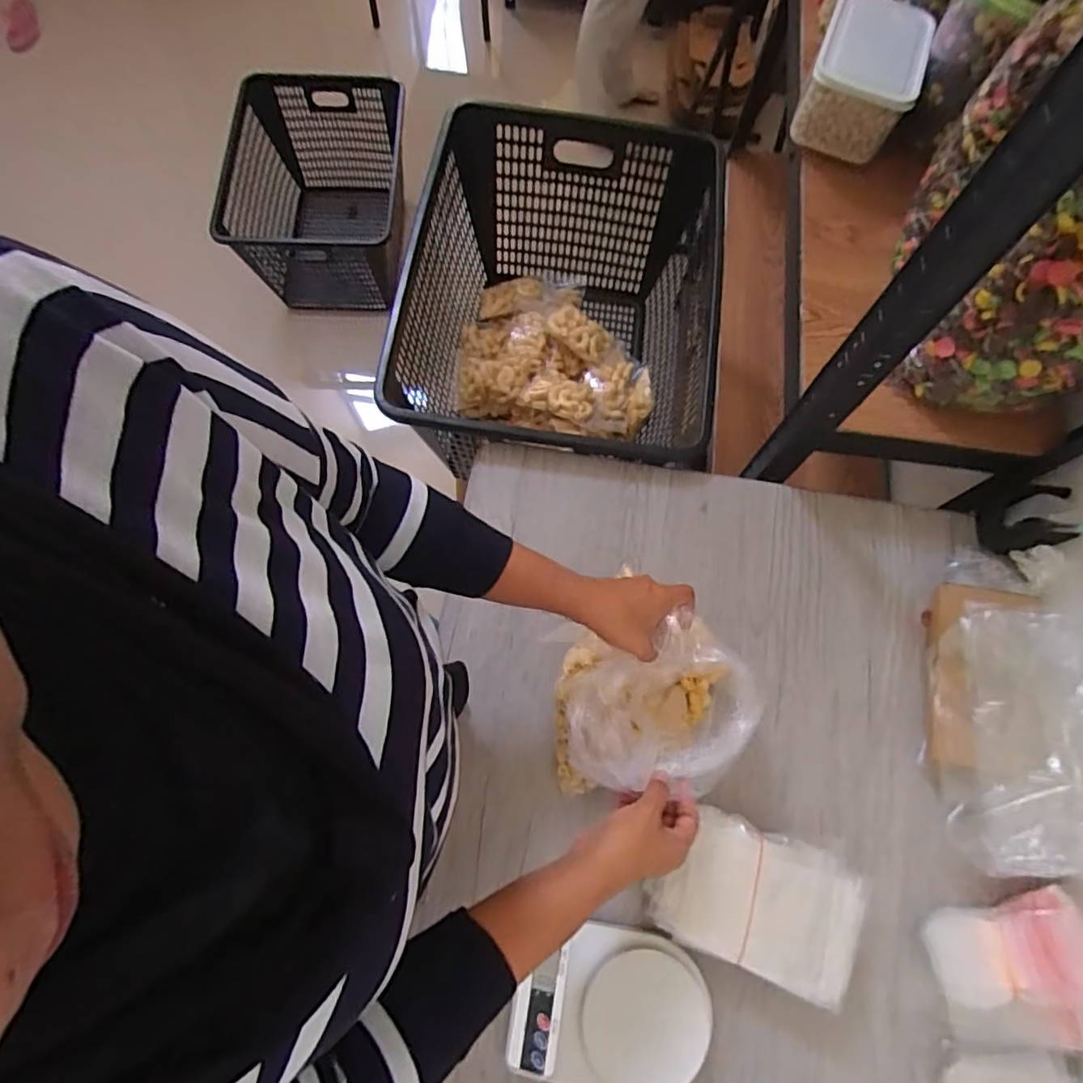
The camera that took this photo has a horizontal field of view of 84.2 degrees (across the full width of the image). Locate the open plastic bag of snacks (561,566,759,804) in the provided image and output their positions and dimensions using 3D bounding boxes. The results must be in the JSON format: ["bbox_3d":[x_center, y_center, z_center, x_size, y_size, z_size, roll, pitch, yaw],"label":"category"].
[{"bbox_3d":[0.107,0.175,0.611,0.186,0.100,0.157,-3,72,-2],"label":"open plastic bag of snacks"}]

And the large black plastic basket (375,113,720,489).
[{"bbox_3d":[0.040,-0.351,0.980,0.451,0.320,0.516,4,72,1],"label":"large black plastic basket"}]

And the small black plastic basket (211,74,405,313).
[{"bbox_3d":[-0.588,-0.900,1.607,0.451,0.310,0.511,0,72,-1],"label":"small black plastic basket"}]

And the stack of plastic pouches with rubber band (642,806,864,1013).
[{"bbox_3d":[0.208,0.345,0.583,0.180,0.040,0.122,19,73,6],"label":"stack of plastic pouches with rubber band"}]

